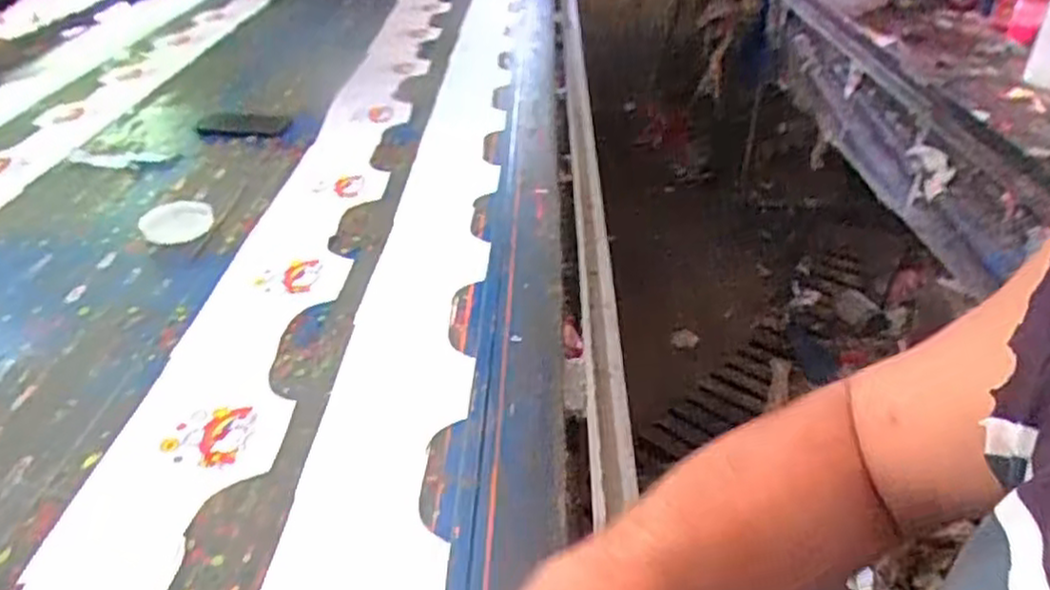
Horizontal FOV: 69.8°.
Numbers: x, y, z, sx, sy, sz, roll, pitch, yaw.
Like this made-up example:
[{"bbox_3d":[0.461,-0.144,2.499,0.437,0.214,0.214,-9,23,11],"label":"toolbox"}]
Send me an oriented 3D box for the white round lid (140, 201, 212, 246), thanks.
[{"bbox_3d":[-0.484,-0.104,1.044,0.090,0.021,0.090,-18,37,-25],"label":"white round lid"}]

